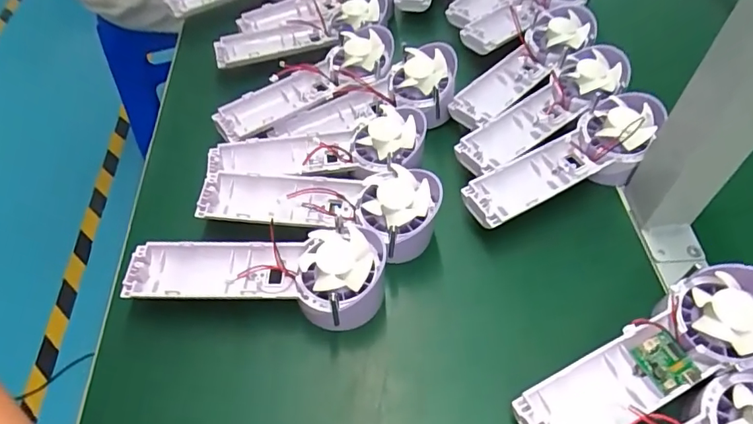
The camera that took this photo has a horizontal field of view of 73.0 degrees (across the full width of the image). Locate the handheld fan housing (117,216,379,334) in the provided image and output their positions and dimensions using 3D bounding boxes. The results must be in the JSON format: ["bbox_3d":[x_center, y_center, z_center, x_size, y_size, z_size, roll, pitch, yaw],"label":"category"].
[{"bbox_3d":[-0.082,0.038,0.351,0.173,0.046,0.066,3,54,3],"label":"handheld fan housing"}]

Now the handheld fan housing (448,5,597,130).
[{"bbox_3d":[0.145,-0.140,0.475,0.062,0.028,0.181,33,60,22],"label":"handheld fan housing"}]

